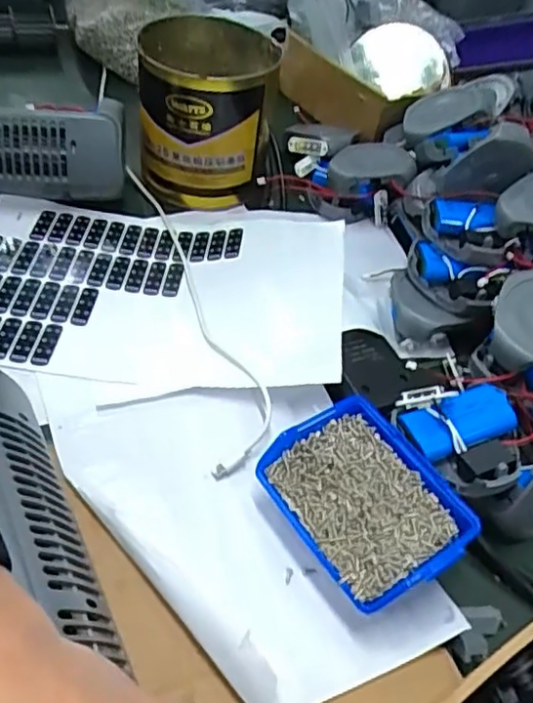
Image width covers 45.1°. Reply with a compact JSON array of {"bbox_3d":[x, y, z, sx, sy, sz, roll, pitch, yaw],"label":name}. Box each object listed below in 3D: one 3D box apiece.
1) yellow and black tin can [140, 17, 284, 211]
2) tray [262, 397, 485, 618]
[{"bbox_3d":[-0.056,-0.212,0.575,0.110,0.120,0.118,9,49,-2],"label":"yellow and black tin can"},{"bbox_3d":[0.056,0.090,0.375,0.086,0.039,0.110,-24,58,-27],"label":"tray"}]

